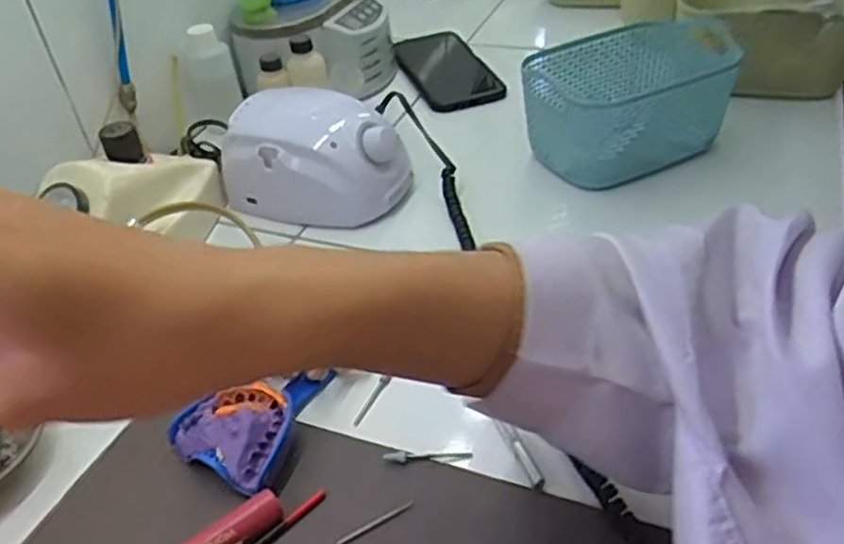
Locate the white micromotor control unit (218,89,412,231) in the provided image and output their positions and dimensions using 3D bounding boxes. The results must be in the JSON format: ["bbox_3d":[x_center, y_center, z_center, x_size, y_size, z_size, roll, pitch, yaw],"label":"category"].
[{"bbox_3d":[-0.088,-0.097,0.605,0.144,0.074,0.087,11,43,20],"label":"white micromotor control unit"}]

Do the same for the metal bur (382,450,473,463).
[{"bbox_3d":[0.003,0.101,0.404,0.049,0.004,0.007,-4,40,2],"label":"metal bur"}]

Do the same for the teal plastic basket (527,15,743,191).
[{"bbox_3d":[0.187,-0.151,0.636,0.190,0.078,0.121,-19,41,-15],"label":"teal plastic basket"}]

